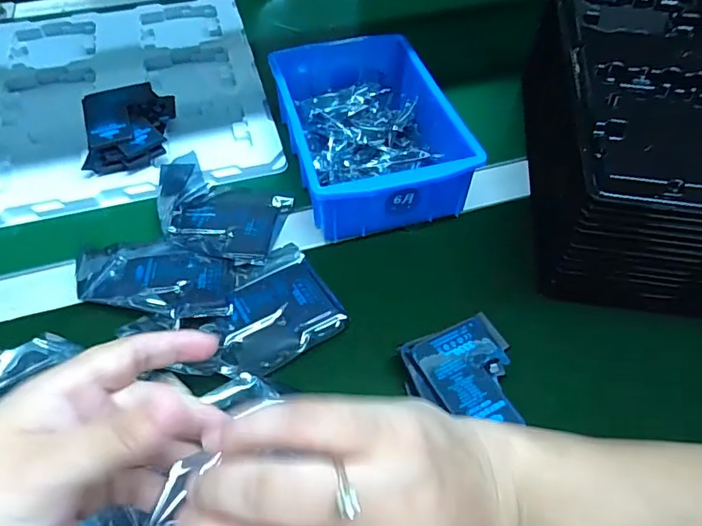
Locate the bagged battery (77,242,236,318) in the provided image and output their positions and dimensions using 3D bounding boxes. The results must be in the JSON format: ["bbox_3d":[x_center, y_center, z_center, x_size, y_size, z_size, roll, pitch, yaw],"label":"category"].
[{"bbox_3d":[-0.143,0.010,0.378,0.121,0.009,0.063,11,54,7],"label":"bagged battery"}]

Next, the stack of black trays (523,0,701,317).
[{"bbox_3d":[0.262,-0.102,0.399,0.203,0.116,0.262,8,53,5],"label":"stack of black trays"}]

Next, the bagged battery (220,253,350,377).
[{"bbox_3d":[-0.052,0.036,0.362,0.091,0.013,0.073,-31,60,-22],"label":"bagged battery"}]

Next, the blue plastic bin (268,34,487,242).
[{"bbox_3d":[0.011,-0.119,0.443,0.126,0.063,0.196,-12,54,-10],"label":"blue plastic bin"}]

